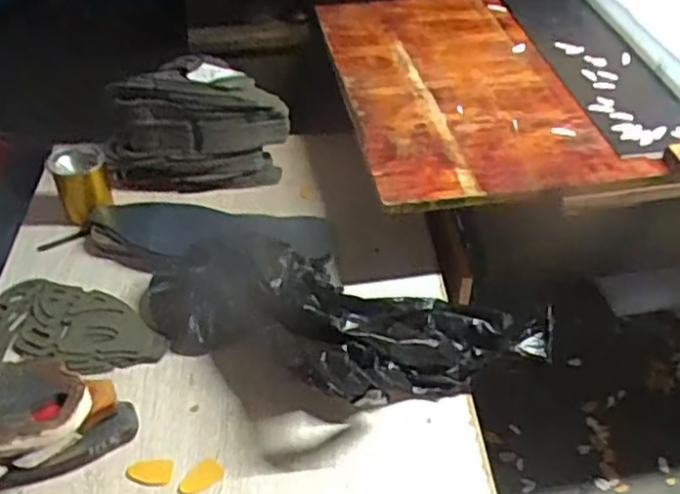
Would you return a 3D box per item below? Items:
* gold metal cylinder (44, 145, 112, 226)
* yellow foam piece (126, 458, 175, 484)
[{"bbox_3d":[-0.371,-0.094,1.034,0.077,0.082,0.073,-22,47,-22],"label":"gold metal cylinder"},{"bbox_3d":[-0.195,0.229,0.738,0.045,0.006,0.029,4,42,5],"label":"yellow foam piece"}]

